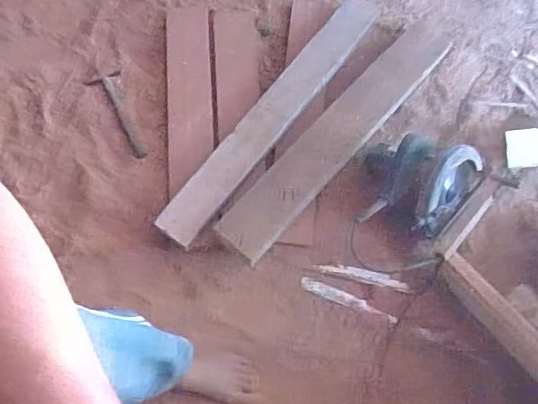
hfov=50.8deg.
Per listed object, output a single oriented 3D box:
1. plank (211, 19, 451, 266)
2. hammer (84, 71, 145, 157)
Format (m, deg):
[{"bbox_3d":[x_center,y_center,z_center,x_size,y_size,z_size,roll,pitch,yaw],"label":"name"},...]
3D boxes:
[{"bbox_3d":[0.147,-0.155,1.214,0.109,0.024,0.669,41,76,12],"label":"plank"},{"bbox_3d":[-0.341,-0.201,1.295,0.070,0.024,0.237,-27,74,-9],"label":"hammer"}]

